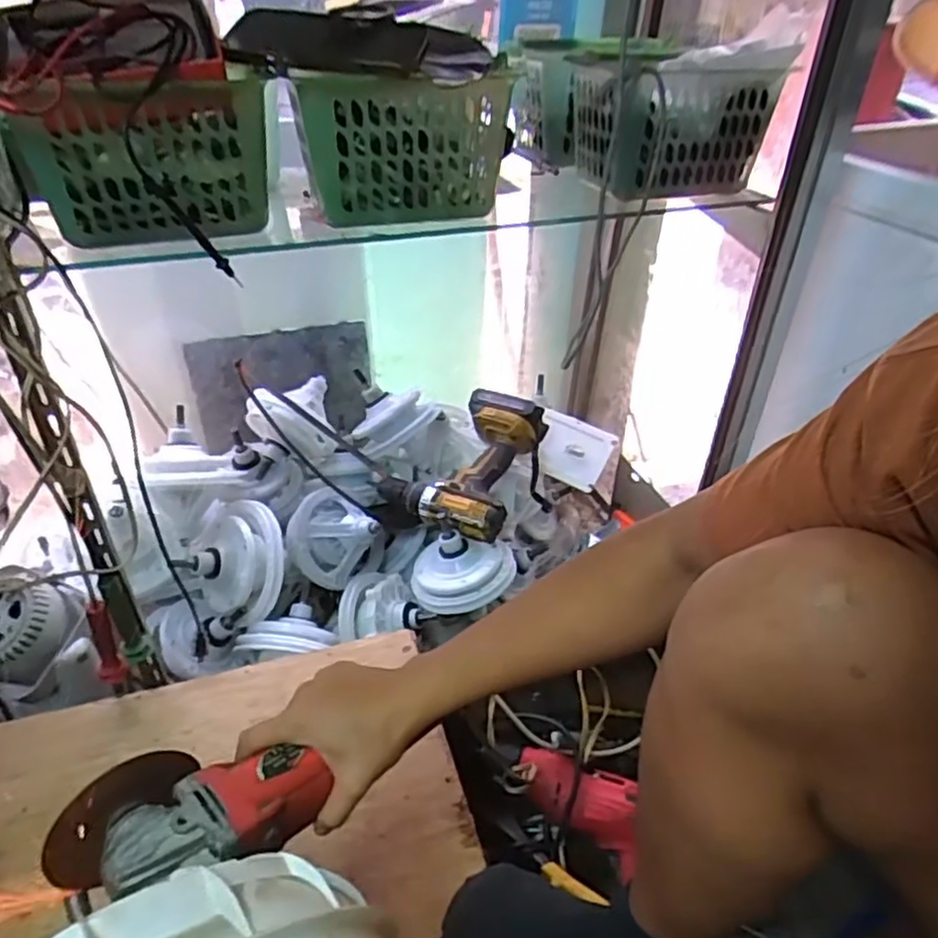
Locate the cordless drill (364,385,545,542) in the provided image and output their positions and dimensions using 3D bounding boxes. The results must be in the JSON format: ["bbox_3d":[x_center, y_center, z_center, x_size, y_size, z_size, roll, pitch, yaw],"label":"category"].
[{"bbox_3d":[-0.015,-0.011,1.011,0.207,0.069,0.231,13,65,25],"label":"cordless drill"}]

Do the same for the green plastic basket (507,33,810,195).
[{"bbox_3d":[0.181,-0.411,0.783,0.206,0.125,0.308,-11,37,-16],"label":"green plastic basket"}]

